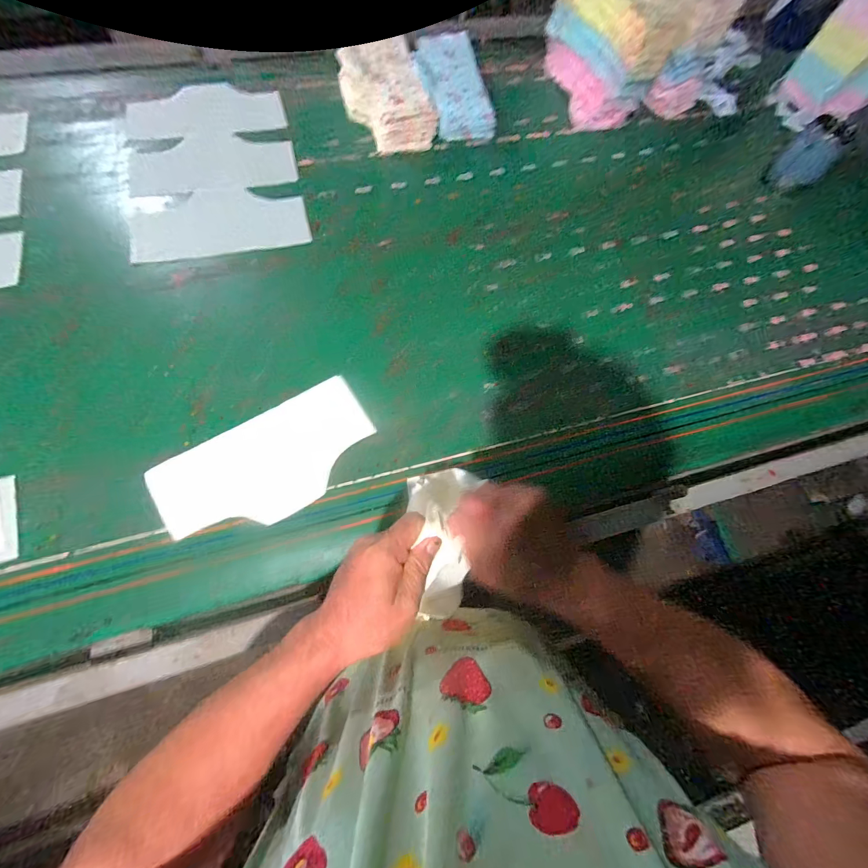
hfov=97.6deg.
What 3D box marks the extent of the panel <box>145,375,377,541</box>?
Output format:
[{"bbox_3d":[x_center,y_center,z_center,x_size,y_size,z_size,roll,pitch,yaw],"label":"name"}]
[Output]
[{"bbox_3d":[-0.247,0.044,0.588,0.317,0.012,0.163,-32,78,-18],"label":"panel"}]

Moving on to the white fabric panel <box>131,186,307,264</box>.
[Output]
[{"bbox_3d":[-0.424,-0.427,0.760,0.328,0.009,0.179,-11,71,-9],"label":"white fabric panel"}]

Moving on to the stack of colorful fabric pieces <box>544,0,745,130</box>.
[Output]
[{"bbox_3d":[0.479,-0.946,0.903,0.347,0.216,0.315,-17,72,-10],"label":"stack of colorful fabric pieces"}]

